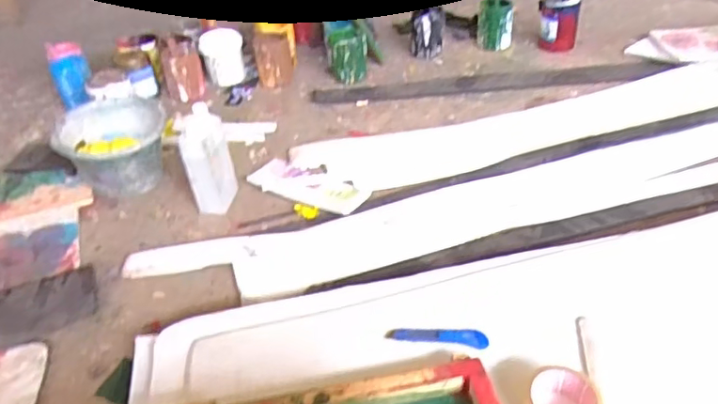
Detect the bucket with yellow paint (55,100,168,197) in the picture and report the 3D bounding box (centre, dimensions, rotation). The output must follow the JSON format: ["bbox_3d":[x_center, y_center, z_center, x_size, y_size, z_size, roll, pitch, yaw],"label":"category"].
[{"bbox_3d":[-0.531,-0.120,1.247,0.221,0.144,0.221,-3,39,3],"label":"bucket with yellow paint"}]

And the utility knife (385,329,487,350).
[{"bbox_3d":[0.115,0.198,0.820,0.145,0.007,0.032,1,39,8],"label":"utility knife"}]

